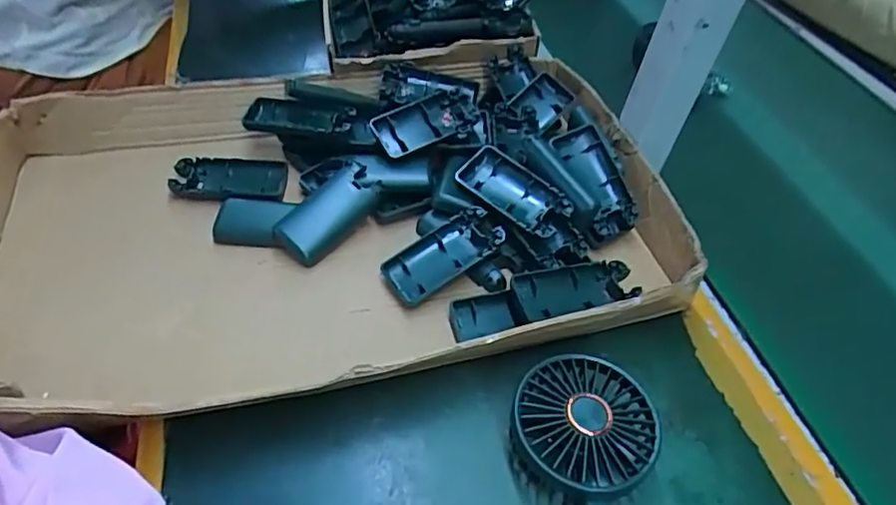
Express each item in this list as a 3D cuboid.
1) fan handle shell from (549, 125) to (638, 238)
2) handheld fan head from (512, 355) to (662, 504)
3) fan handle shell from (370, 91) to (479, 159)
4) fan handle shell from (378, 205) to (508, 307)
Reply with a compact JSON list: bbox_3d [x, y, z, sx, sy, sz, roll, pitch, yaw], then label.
[{"bbox_3d":[0.128,-0.062,0.504,0.045,0.021,0.095,-18,74,-21],"label":"fan handle shell"},{"bbox_3d":[0.085,0.113,0.363,0.089,0.046,0.089,3,47,-3],"label":"handheld fan head"},{"bbox_3d":[-0.019,-0.117,0.526,0.088,0.022,0.046,-20,54,-25],"label":"fan handle shell"},{"bbox_3d":[-0.003,0.004,0.460,0.093,0.021,0.045,-33,56,-8],"label":"fan handle shell"}]

